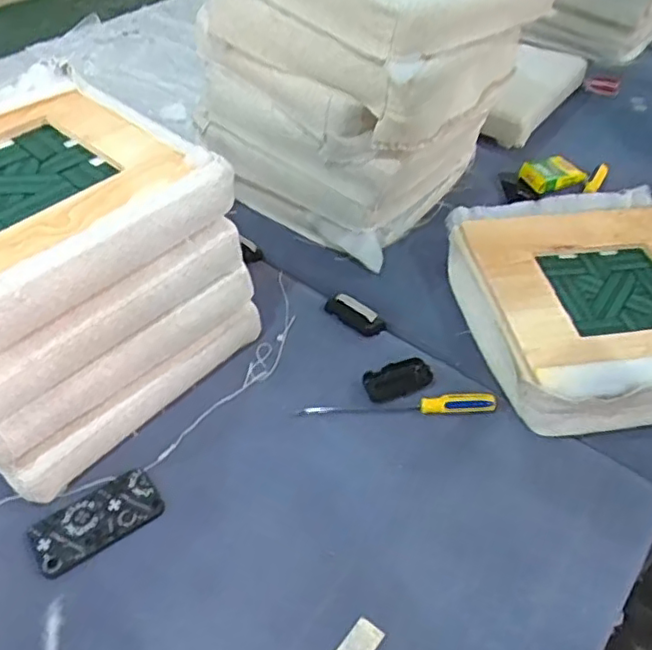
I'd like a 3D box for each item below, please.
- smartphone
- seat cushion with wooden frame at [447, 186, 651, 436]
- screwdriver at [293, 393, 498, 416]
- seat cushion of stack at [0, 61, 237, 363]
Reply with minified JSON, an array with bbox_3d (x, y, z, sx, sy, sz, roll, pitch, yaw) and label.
[{"bbox_3d":[-0.301,0.257,0.835,0.162,0.013,0.089,-29,54,-28],"label":"smartphone"},{"bbox_3d":[0.494,-0.060,1.071,0.498,0.115,0.464,-3,46,-6],"label":"seat cushion with wooden frame"},{"bbox_3d":[0.110,0.120,0.967,0.302,0.024,0.033,0,46,-3],"label":"screwdriver"},{"bbox_3d":[-0.420,-0.178,0.852,0.409,0.083,0.448,31,52,25],"label":"seat cushion of stack"}]

